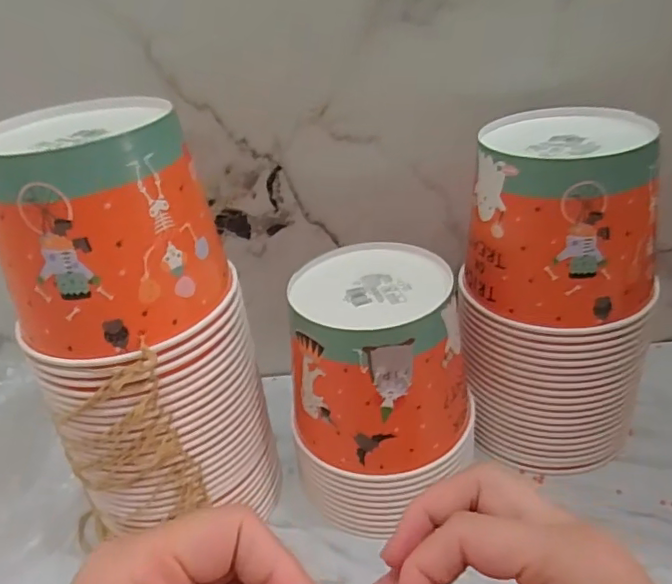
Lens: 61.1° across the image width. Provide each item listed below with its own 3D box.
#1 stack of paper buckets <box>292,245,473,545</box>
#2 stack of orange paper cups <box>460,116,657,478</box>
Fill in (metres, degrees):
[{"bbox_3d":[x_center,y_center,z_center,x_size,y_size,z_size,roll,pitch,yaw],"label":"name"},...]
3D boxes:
[{"bbox_3d":[0.037,0.077,0.475,0.145,0.176,0.126,-1,33,10],"label":"stack of paper buckets"},{"bbox_3d":[0.187,0.008,0.484,0.146,0.282,0.118,5,34,18],"label":"stack of orange paper cups"}]

